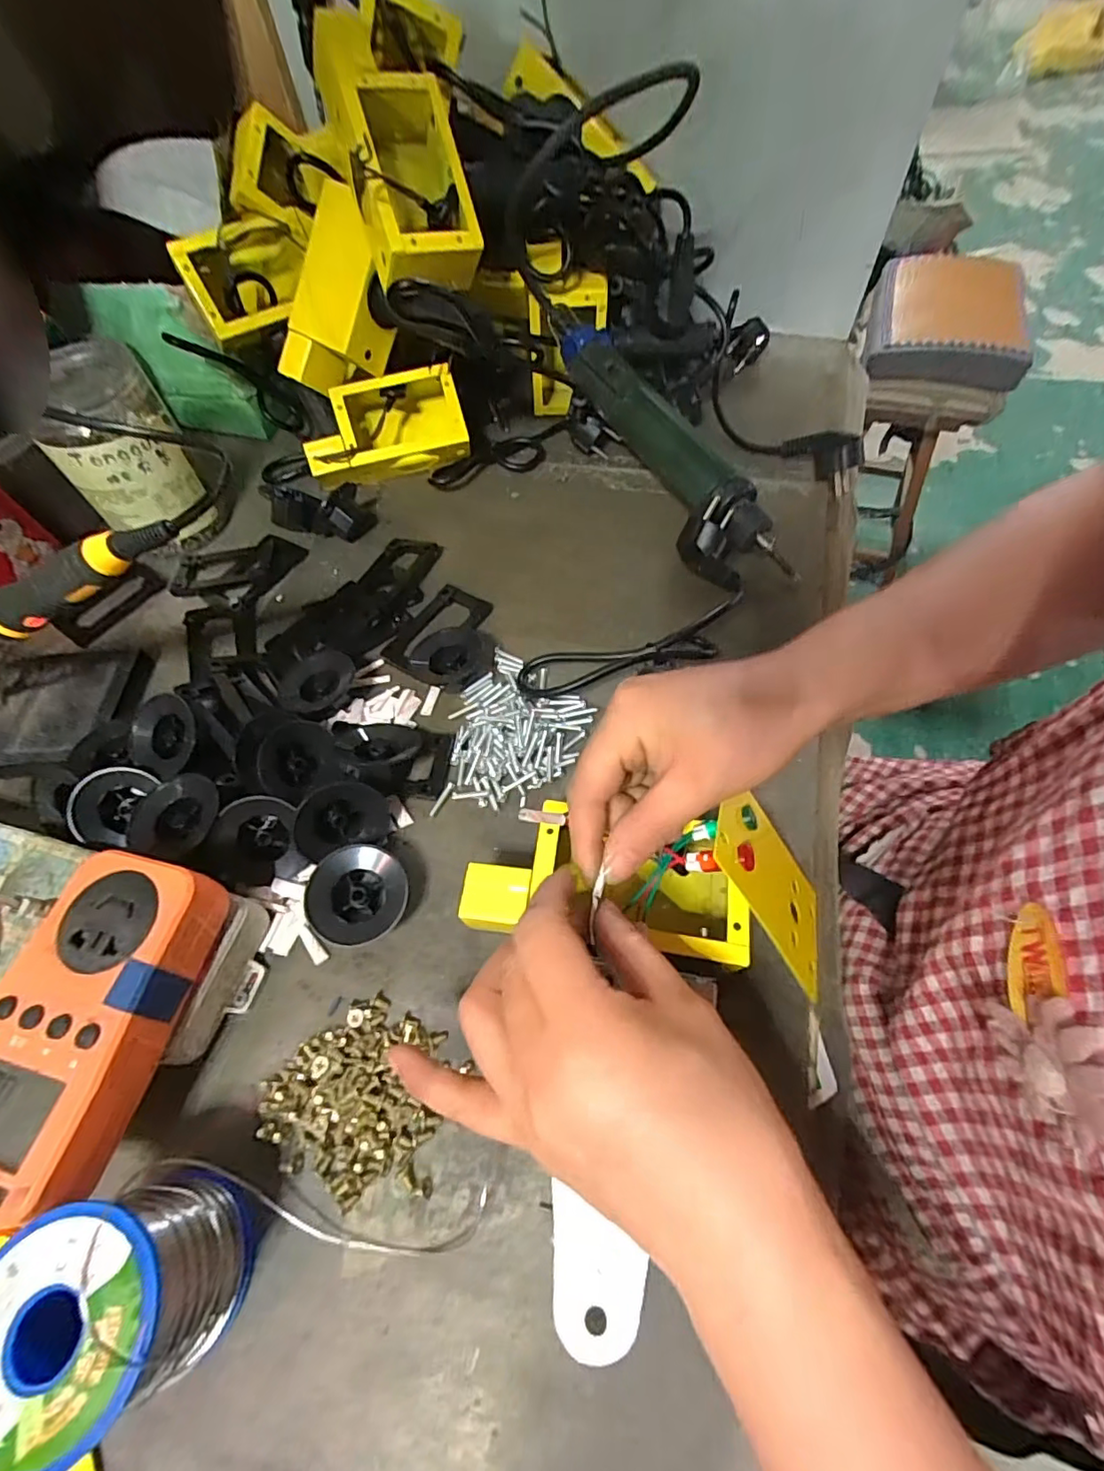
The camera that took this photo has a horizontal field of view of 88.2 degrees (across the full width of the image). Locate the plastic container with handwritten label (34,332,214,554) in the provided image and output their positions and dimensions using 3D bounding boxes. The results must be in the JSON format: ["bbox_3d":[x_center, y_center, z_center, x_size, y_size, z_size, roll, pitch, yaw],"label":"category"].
[{"bbox_3d":[-0.314,-0.207,0.423,0.083,0.116,0.080,-36,64,-17],"label":"plastic container with handwritten label"}]

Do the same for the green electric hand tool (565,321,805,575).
[{"bbox_3d":[0.089,-0.216,0.430,0.043,0.038,0.255,-35,78,-16],"label":"green electric hand tool"}]

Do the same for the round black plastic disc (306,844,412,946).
[{"bbox_3d":[-0.099,0.083,0.293,0.048,0.016,0.048,6,61,-11],"label":"round black plastic disc"}]

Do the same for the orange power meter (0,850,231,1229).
[{"bbox_3d":[-0.194,0.115,0.235,0.063,0.031,0.124,8,61,9],"label":"orange power meter"}]

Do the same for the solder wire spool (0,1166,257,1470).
[{"bbox_3d":[-0.156,0.203,0.204,0.067,0.061,0.062,-2,60,3],"label":"solder wire spool"}]

